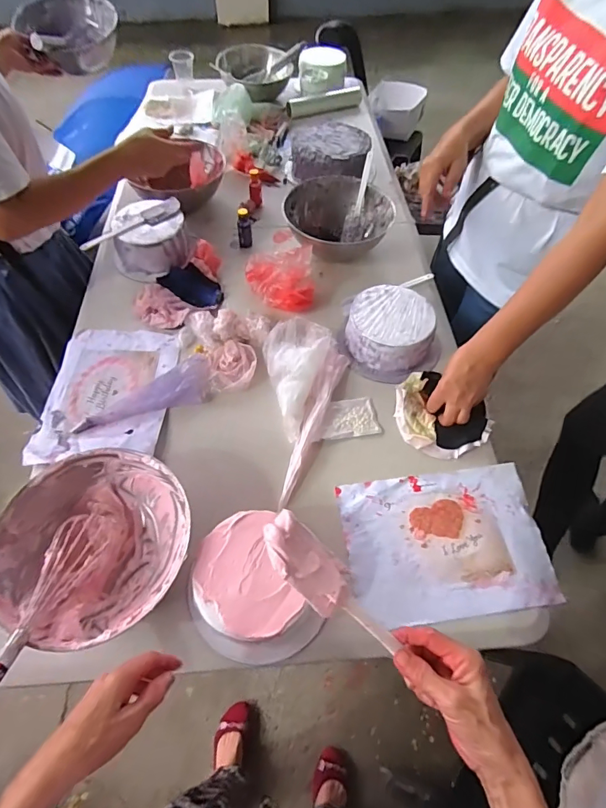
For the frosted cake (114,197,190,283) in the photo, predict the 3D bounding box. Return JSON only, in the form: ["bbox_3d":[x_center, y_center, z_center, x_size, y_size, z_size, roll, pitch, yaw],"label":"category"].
[{"bbox_3d":[-0.325,-0.347,0.914,0.160,0.087,0.159,-14,57,-10],"label":"frosted cake"}]

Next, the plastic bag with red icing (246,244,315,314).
[{"bbox_3d":[-0.048,-0.246,0.855,0.139,0.096,0.109,-2,56,-2],"label":"plastic bag with red icing"}]

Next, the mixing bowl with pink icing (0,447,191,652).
[{"bbox_3d":[-0.273,0.186,0.575,0.219,0.093,0.229,0,56,0],"label":"mixing bowl with pink icing"}]

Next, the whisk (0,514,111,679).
[{"bbox_3d":[-0.304,0.236,0.489,0.050,0.046,0.262,6,32,4],"label":"whisk"}]

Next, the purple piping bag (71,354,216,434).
[{"bbox_3d":[-0.265,-0.013,0.732,0.233,0.030,0.080,-23,59,-15],"label":"purple piping bag"}]

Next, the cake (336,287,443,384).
[{"bbox_3d":[0.160,-0.130,0.795,0.152,0.084,0.153,0,56,0],"label":"cake"}]

